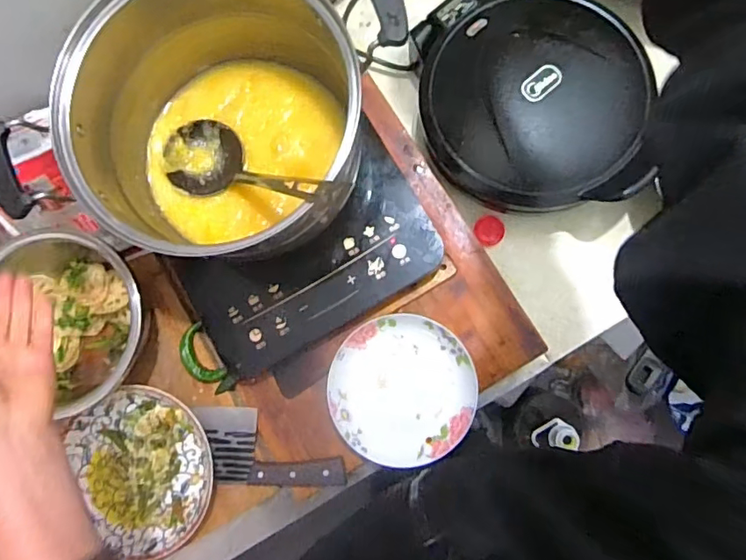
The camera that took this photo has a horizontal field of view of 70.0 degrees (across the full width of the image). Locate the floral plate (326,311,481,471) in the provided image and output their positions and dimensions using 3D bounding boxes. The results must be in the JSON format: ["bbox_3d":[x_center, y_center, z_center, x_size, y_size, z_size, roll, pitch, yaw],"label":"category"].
[{"bbox_3d":[0.036,0.131,0.642,0.168,0.025,0.174,-1,83,4],"label":"floral plate"}]

